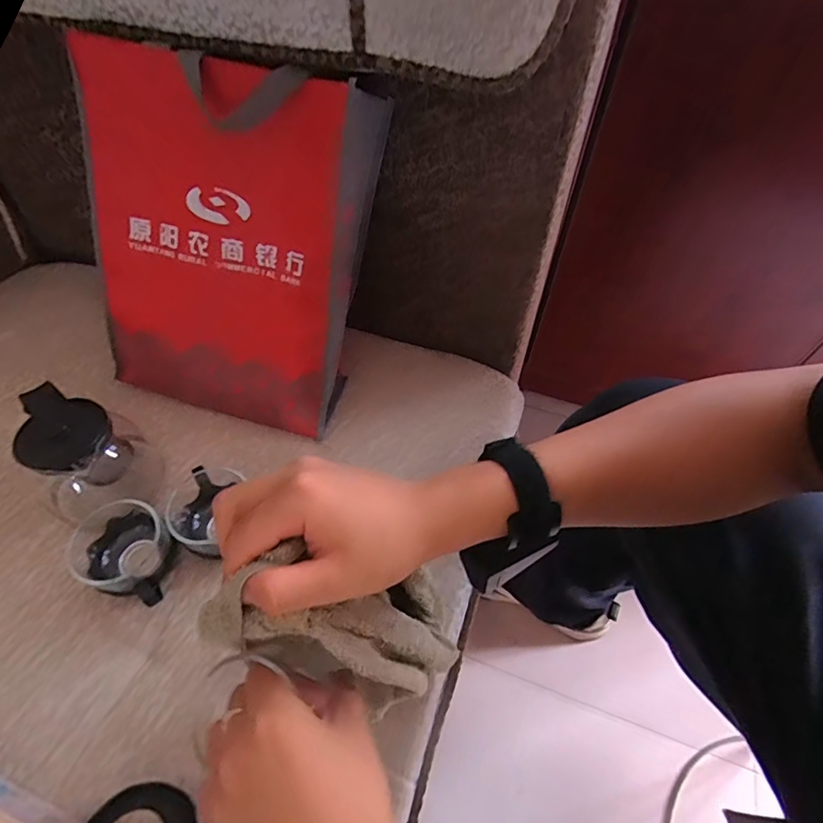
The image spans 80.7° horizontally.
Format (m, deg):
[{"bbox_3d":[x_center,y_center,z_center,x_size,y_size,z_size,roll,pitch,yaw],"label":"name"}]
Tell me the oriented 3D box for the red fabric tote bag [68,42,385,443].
[{"bbox_3d":[-0.193,-0.154,0.498,0.275,0.352,0.054,14,25,2],"label":"red fabric tote bag"}]

